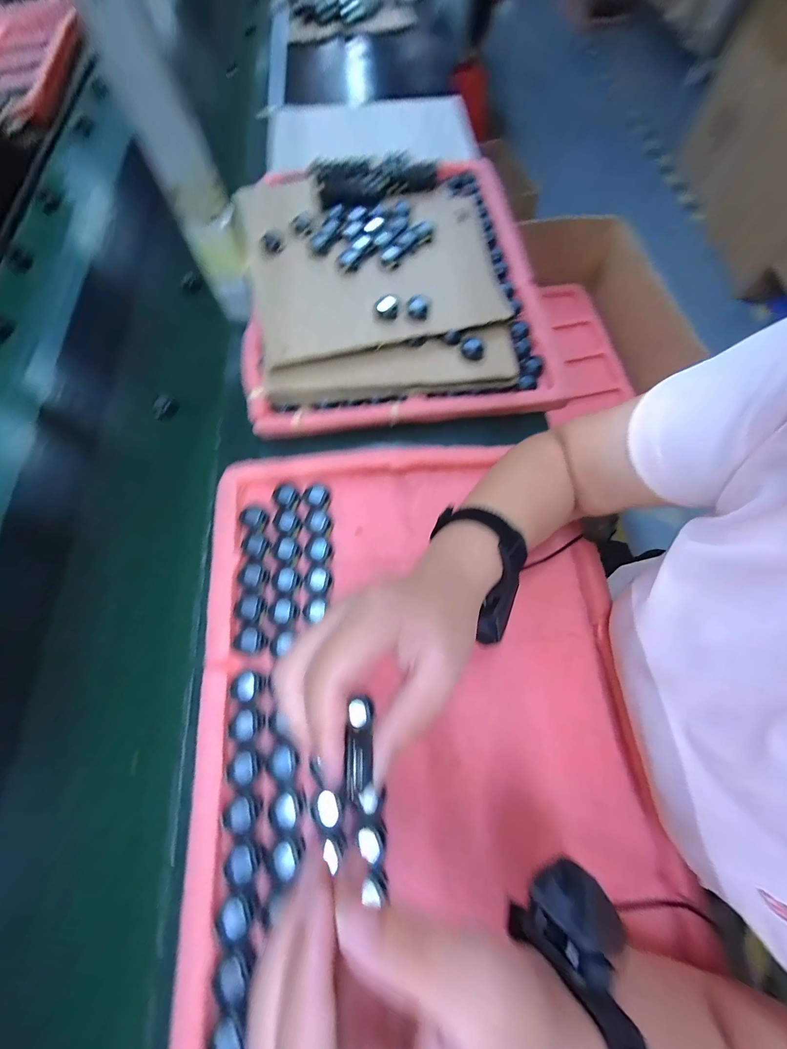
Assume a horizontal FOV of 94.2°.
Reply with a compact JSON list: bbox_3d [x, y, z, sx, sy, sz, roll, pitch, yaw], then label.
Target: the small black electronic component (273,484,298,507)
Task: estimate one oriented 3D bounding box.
[{"bbox_3d":[-0.114,-0.031,0.384,0.022,0.006,0.025,-38,72,-13],"label":"small black electronic component"}]

